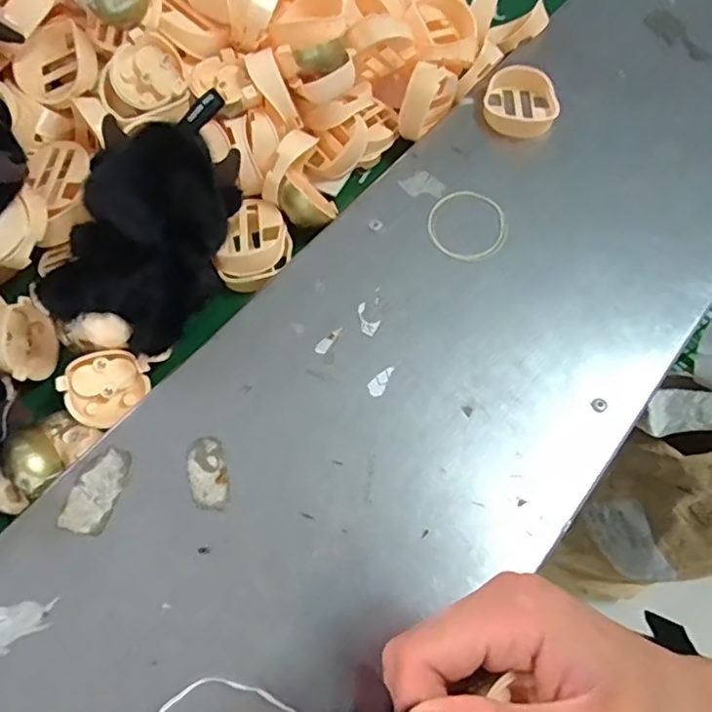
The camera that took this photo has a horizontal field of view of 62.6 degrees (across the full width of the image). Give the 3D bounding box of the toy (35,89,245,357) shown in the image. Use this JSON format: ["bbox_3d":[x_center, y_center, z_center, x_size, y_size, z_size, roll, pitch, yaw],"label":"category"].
[{"bbox_3d":[-0.123,-0.079,0.356,0.075,0.079,0.137,20,67,4],"label":"toy"}]

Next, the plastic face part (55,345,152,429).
[{"bbox_3d":[-0.155,0.018,0.363,0.049,0.024,0.044,-44,110,-26],"label":"plastic face part"}]

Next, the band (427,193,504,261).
[{"bbox_3d":[0.078,-0.094,0.416,0.054,0.004,0.056,0,70,0],"label":"band"}]

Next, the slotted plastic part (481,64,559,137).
[{"bbox_3d":[0.129,-0.198,0.456,0.056,0.021,0.058,24,67,6],"label":"slotted plastic part"}]

